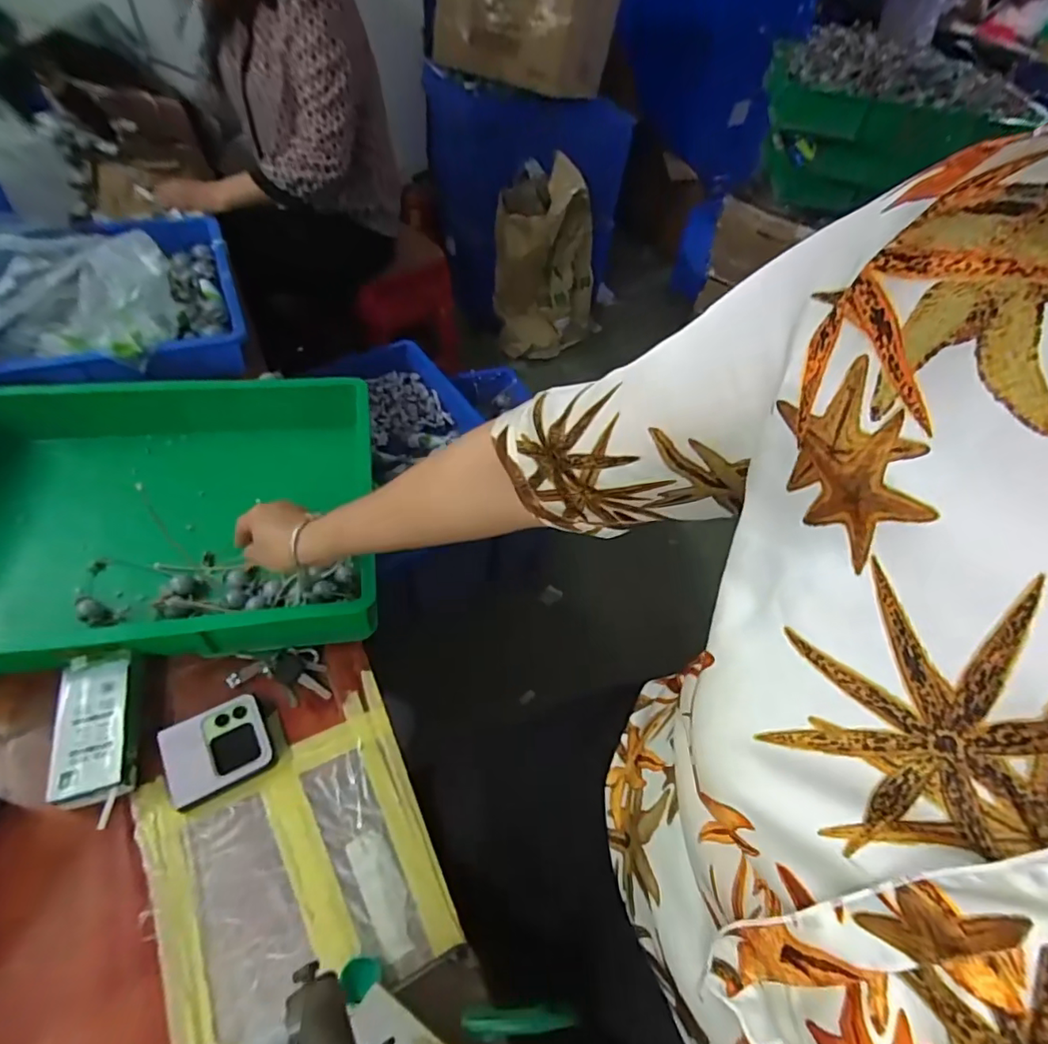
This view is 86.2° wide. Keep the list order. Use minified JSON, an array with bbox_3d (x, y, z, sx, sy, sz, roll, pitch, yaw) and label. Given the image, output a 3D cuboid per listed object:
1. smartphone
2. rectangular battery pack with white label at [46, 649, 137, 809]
[{"bbox_3d":[-0.290,0.216,0.530,0.087,0.023,0.080,-23,57,-23],"label":"smartphone"},{"bbox_3d":[-0.394,0.193,0.519,0.063,0.037,0.144,-15,54,-18],"label":"rectangular battery pack with white label"}]

